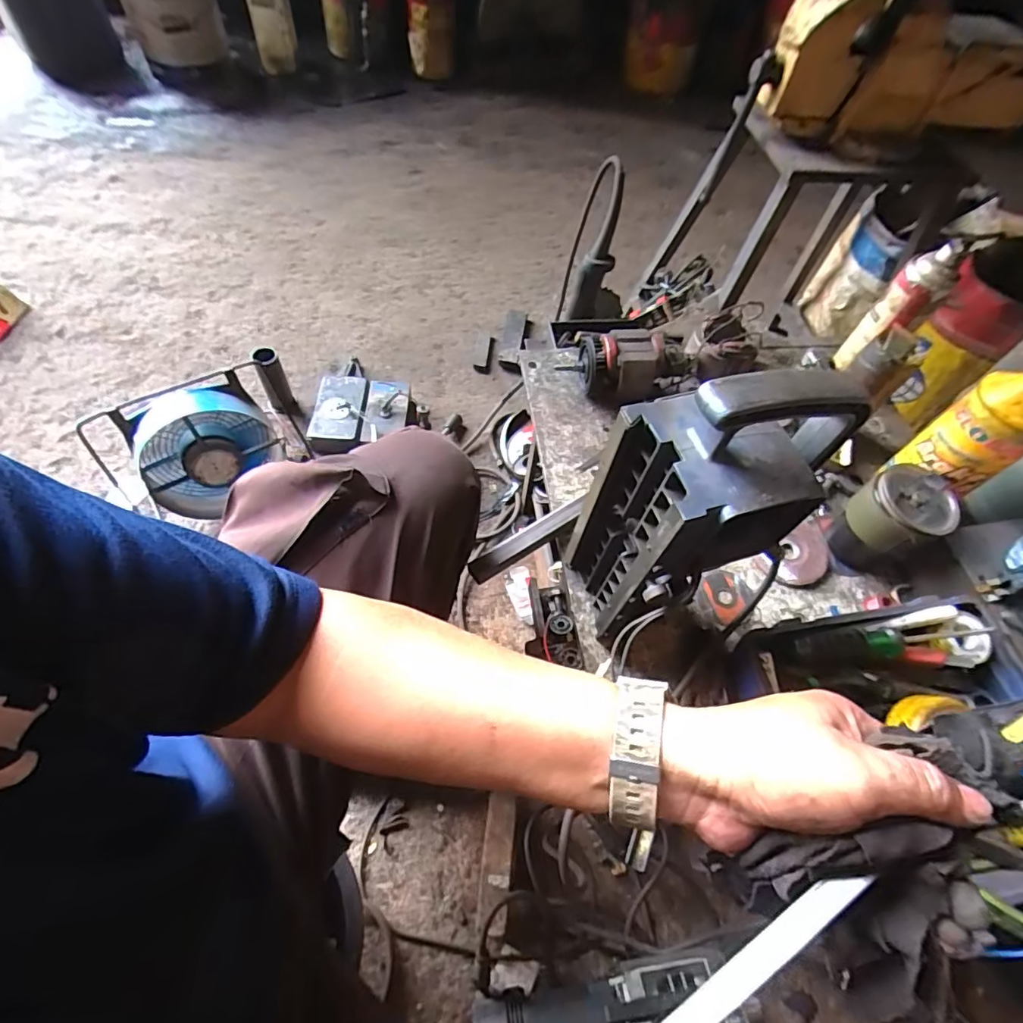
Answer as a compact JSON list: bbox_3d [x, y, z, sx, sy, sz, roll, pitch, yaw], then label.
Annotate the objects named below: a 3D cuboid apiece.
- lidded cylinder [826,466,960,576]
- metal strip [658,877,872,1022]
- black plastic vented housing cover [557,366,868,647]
[{"bbox_3d":[0.433,0.015,0.603,0.078,0.114,0.079,-11,61,-13],"label":"lidded cylinder"},{"bbox_3d":[0.095,0.212,0.230,0.153,0.004,0.013,-34,46,-8],"label":"metal strip"},{"bbox_3d":[0.170,-0.003,0.453,0.173,0.285,0.110,-13,61,-15],"label":"black plastic vented housing cover"}]

